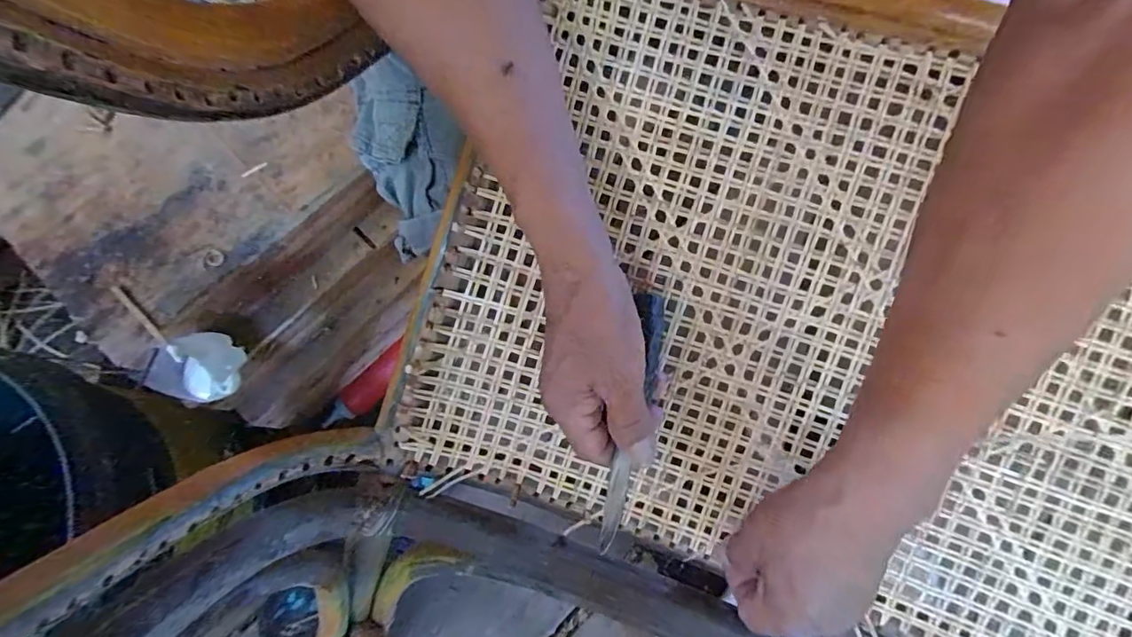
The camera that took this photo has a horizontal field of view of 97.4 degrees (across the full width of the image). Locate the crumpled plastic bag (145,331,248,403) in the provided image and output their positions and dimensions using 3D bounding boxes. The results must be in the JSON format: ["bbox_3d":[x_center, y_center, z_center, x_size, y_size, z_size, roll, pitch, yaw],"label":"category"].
[{"bbox_3d":[-0.290,0.036,0.394,0.053,0.050,0.056,12,74,2],"label":"crumpled plastic bag"}]

